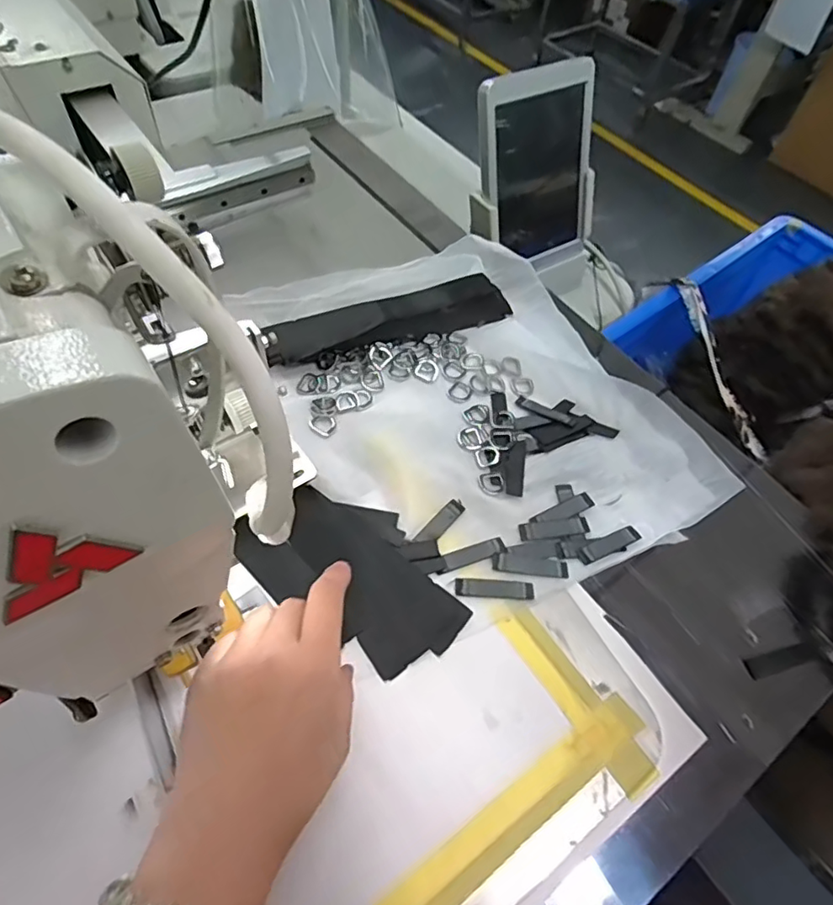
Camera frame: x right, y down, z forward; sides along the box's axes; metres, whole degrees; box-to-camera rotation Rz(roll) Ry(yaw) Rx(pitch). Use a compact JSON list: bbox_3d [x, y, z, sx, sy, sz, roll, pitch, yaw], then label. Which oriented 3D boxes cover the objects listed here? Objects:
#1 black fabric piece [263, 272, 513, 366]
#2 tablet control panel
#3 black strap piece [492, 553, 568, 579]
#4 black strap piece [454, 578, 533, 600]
[{"bbox_3d":[-0.022,-0.115,0.490,0.213,0.033,0.046,-20,60,-17],"label":"black fabric piece"},{"bbox_3d":[0.135,-0.299,0.634,0.150,0.220,0.032,-29,44,-15],"label":"tablet control panel"},{"bbox_3d":[0.077,0.076,0.385,0.050,0.007,0.014,5,56,-1],"label":"black strap piece"},{"bbox_3d":[0.051,0.088,0.373,0.051,0.004,0.011,4,56,-2],"label":"black strap piece"}]

